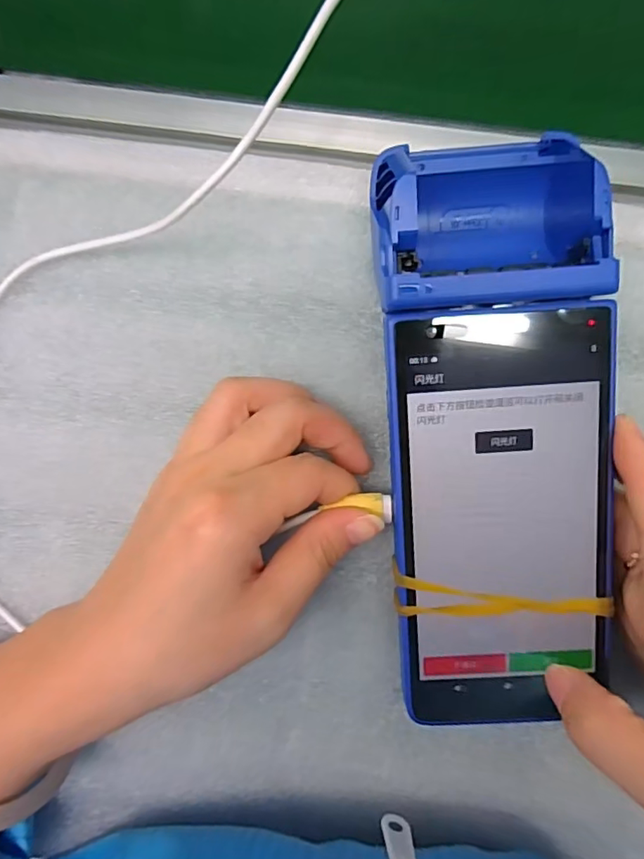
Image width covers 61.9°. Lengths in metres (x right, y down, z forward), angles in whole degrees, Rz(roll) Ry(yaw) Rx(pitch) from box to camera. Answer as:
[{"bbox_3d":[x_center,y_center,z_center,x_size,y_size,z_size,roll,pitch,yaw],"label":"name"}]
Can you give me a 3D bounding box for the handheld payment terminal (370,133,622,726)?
[{"bbox_3d":[0.065,0.002,0.209,0.083,0.048,0.221,-1,92,2],"label":"handheld payment terminal"}]

